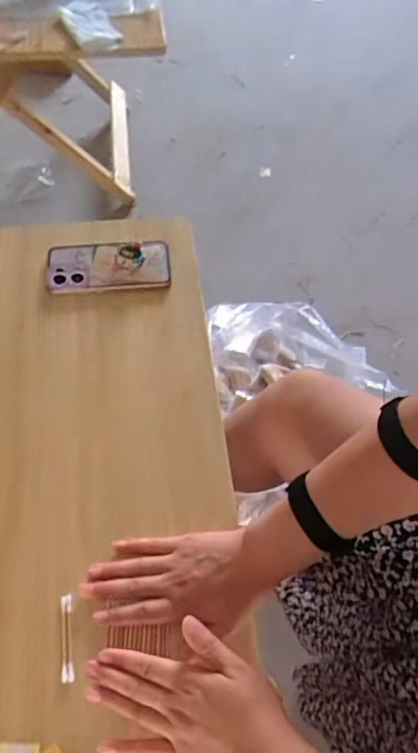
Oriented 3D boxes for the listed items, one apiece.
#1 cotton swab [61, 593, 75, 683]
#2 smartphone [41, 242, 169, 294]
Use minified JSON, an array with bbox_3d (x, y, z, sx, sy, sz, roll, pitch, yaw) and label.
[{"bbox_3d":[-0.133,0.244,0.492,0.011,0.006,0.074,-7,60,-6],"label":"cotton swab"},{"bbox_3d":[-0.136,-0.150,0.706,0.162,0.017,0.079,-4,69,-4],"label":"smartphone"}]

